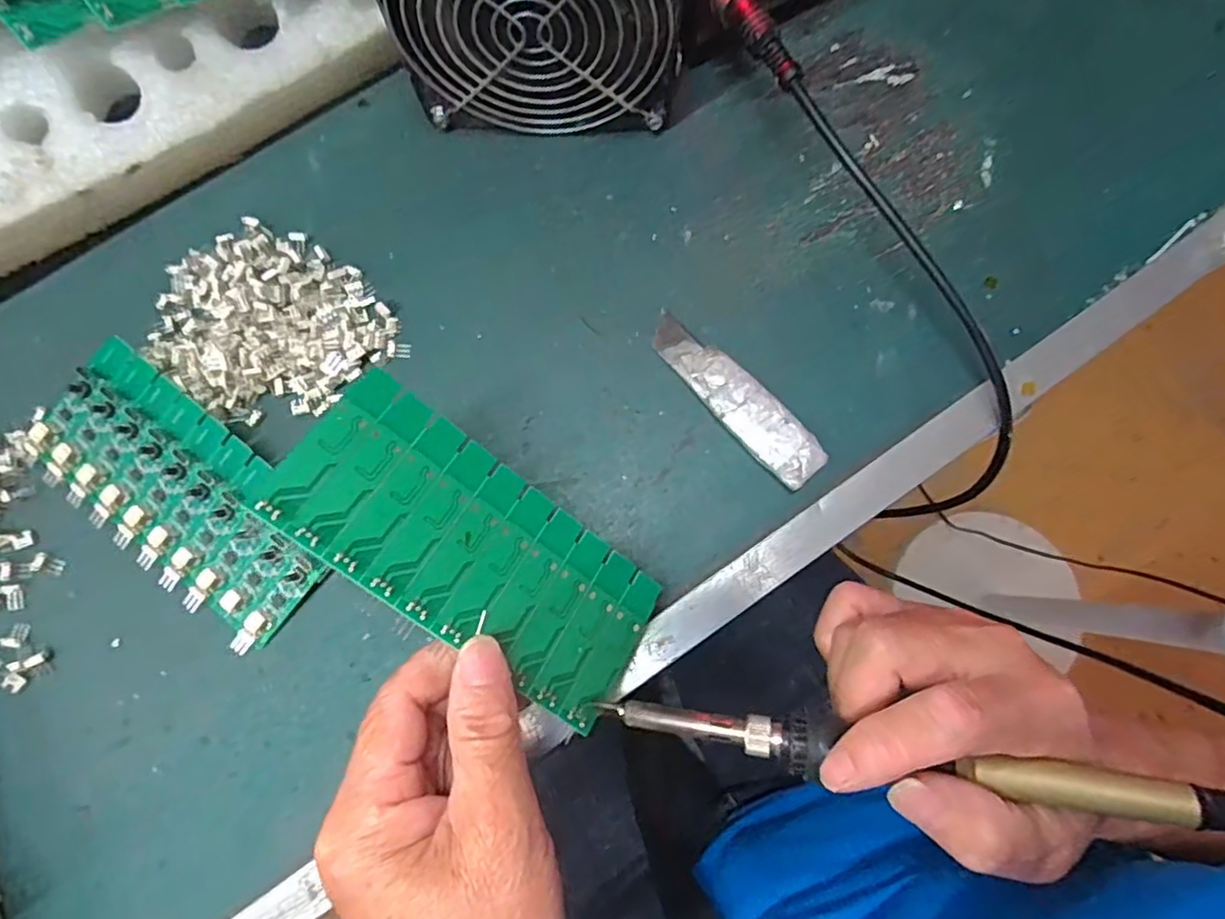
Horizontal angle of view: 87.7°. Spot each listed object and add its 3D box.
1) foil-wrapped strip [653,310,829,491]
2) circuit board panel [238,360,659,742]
[{"bbox_3d":[0.056,-0.029,0.288,0.025,0.005,0.096,-40,82,-7],"label":"foil-wrapped strip"},{"bbox_3d":[-0.047,0.033,0.227,0.136,0.004,0.061,40,63,-15],"label":"circuit board panel"}]

